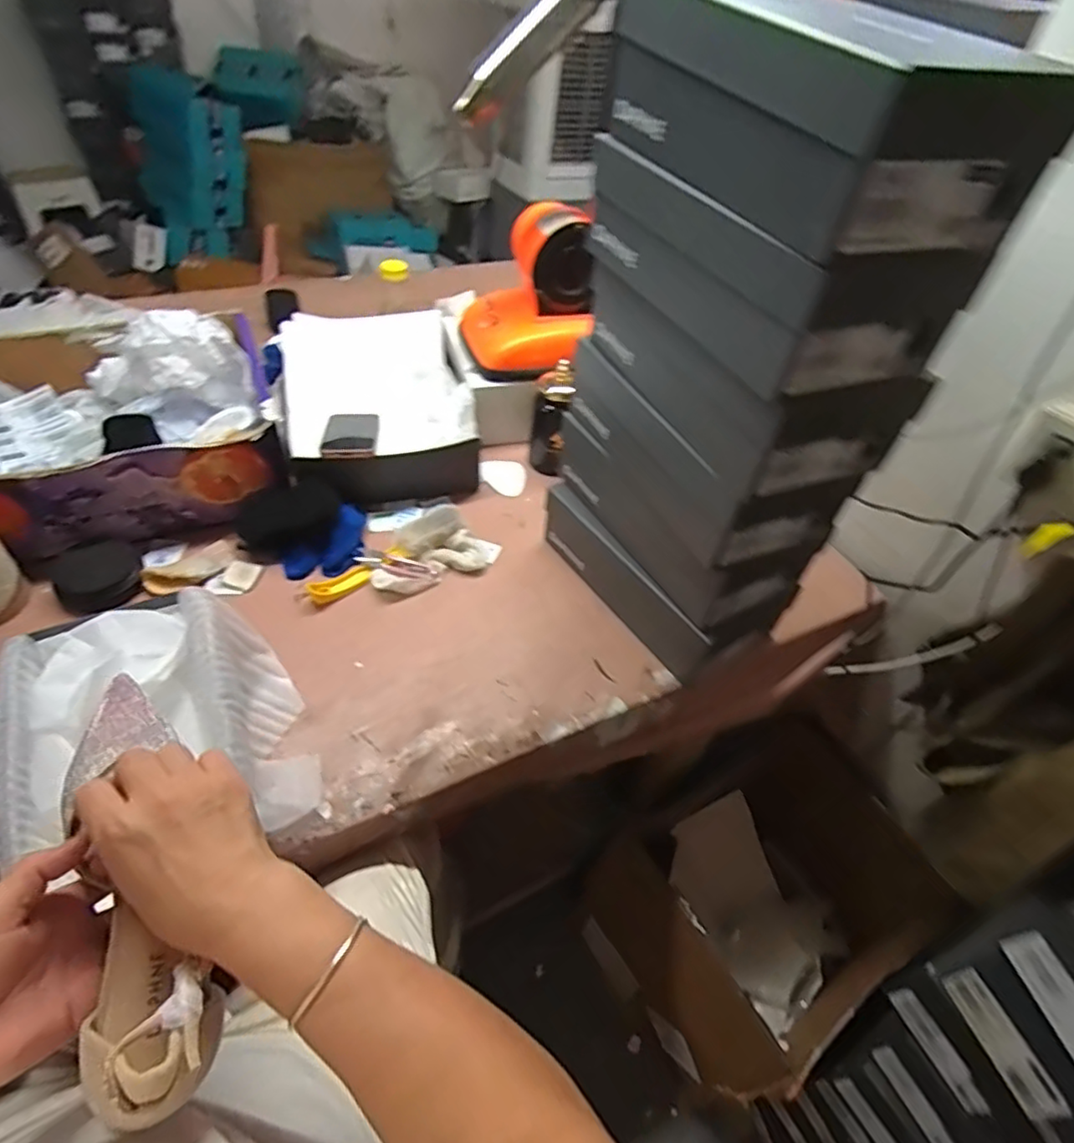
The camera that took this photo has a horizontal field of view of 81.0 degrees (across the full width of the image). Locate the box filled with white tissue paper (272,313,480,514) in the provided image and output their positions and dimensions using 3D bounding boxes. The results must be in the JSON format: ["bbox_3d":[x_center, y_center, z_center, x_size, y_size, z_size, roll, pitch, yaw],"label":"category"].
[{"bbox_3d":[-0.248,-0.254,0.965,0.264,0.121,0.324,-12,51,-17],"label":"box filled with white tissue paper"}]

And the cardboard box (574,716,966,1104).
[{"bbox_3d":[0.348,0.521,1.015,0.488,0.325,0.339,-23,54,-25],"label":"cardboard box"}]

